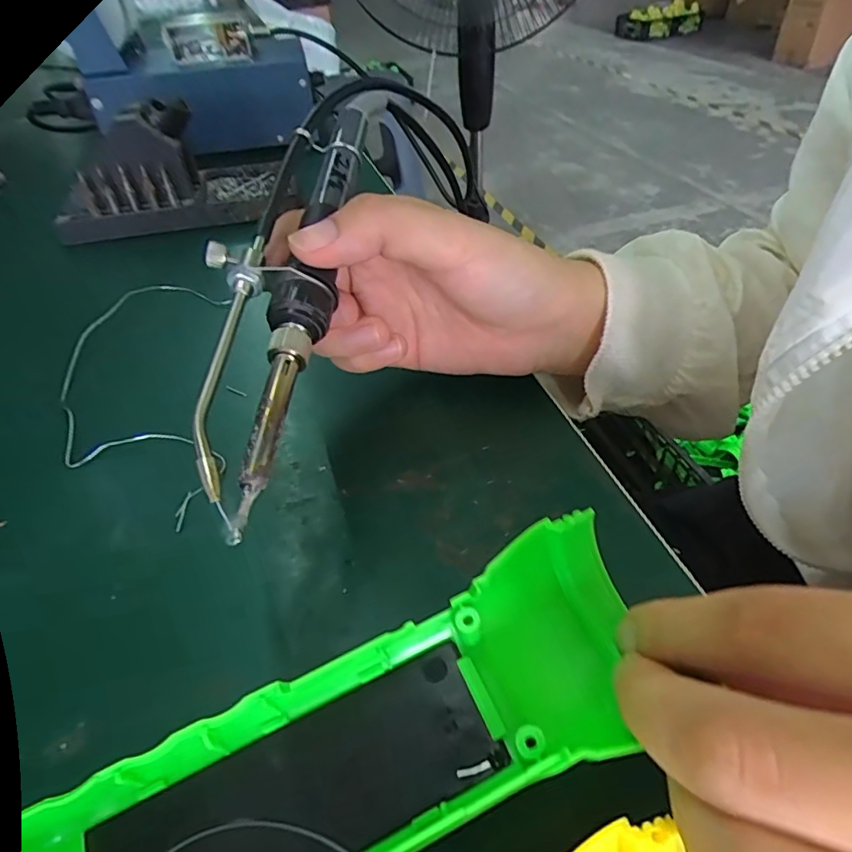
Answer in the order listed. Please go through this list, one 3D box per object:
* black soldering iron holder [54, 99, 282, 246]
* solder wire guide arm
[{"bbox_3d":[-0.180,-0.179,0.385,0.140,0.071,0.078,-9,43,-4],"label":"black soldering iron holder"},{"bbox_3d":[-0.060,-0.022,0.160,0.015,0.008,0.088,-3,63,3],"label":"solder wire guide arm"}]

